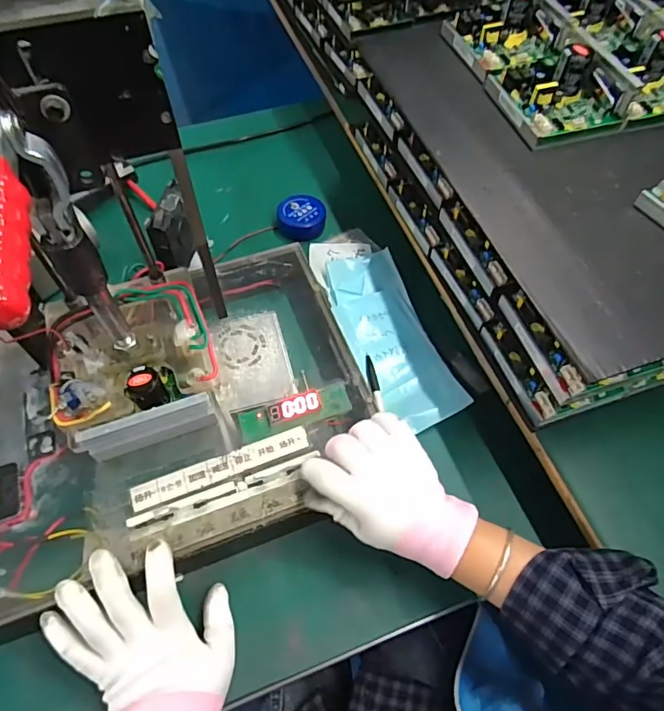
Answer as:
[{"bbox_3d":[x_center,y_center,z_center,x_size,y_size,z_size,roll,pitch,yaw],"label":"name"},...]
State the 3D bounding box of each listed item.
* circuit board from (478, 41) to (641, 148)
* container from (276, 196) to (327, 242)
[{"bbox_3d":[0.225,-0.278,0.498,0.100,0.056,0.125,-14,60,-9],"label":"circuit board"},{"bbox_3d":[-0.040,-0.195,0.684,0.062,0.030,0.066,0,59,0],"label":"container"}]

